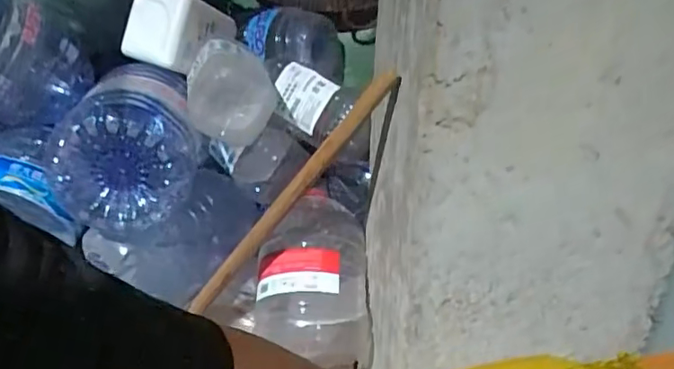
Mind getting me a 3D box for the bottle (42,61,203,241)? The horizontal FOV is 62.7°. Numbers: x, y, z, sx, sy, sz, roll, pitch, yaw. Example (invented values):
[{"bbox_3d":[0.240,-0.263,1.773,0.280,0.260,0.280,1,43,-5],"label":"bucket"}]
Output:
[{"bbox_3d":[-0.384,-0.074,1.018,0.235,0.214,0.308,-6,25,-18],"label":"bottle"}]

